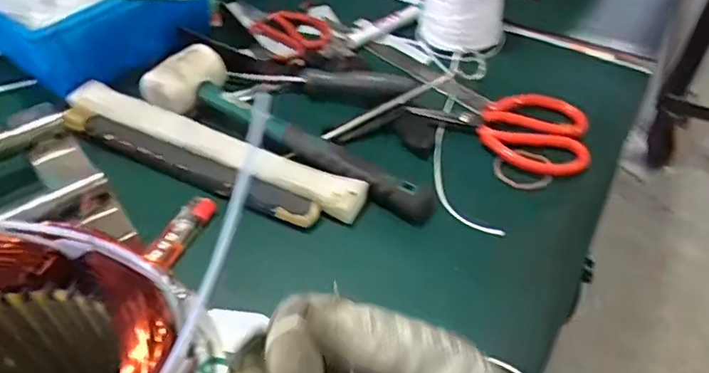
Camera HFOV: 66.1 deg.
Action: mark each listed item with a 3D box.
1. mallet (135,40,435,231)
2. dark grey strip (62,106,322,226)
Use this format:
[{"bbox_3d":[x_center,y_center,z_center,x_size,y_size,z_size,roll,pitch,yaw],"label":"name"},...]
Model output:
[{"bbox_3d":[-0.053,-0.058,0.475,0.279,0.036,0.070,21,50,19],"label":"mallet"},{"bbox_3d":[-0.145,-0.018,0.467,0.257,0.024,0.026,19,50,18],"label":"dark grey strip"}]

